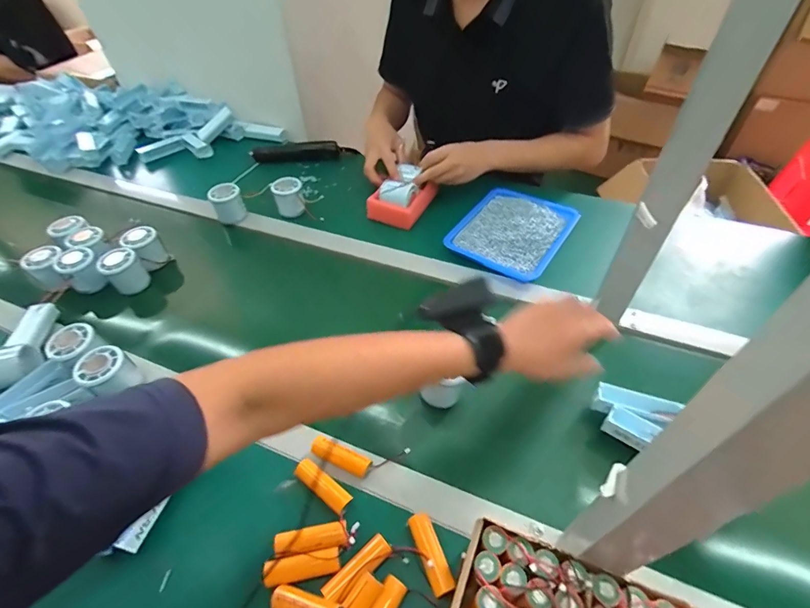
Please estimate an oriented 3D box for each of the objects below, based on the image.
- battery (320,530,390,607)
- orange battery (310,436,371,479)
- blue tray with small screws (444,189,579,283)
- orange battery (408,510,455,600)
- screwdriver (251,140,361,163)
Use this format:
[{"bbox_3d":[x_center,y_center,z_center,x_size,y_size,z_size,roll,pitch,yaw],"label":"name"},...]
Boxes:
[{"bbox_3d":[-0.045,0.252,0.386,0.069,0.018,0.023,-34,56,-26],"label":"battery"},{"bbox_3d":[-0.071,0.171,0.452,0.067,0.022,0.019,25,52,3],"label":"orange battery"},{"bbox_3d":[0.193,-0.132,0.728,0.176,0.021,0.220,26,54,23],"label":"blue tray with small screws"},{"bbox_3d":[0.025,0.245,0.399,0.021,0.024,0.071,-17,50,-14],"label":"orange battery"},{"bbox_3d":[-0.233,-0.363,0.956,0.236,0.035,0.052,-7,48,-5],"label":"screwdriver"}]

